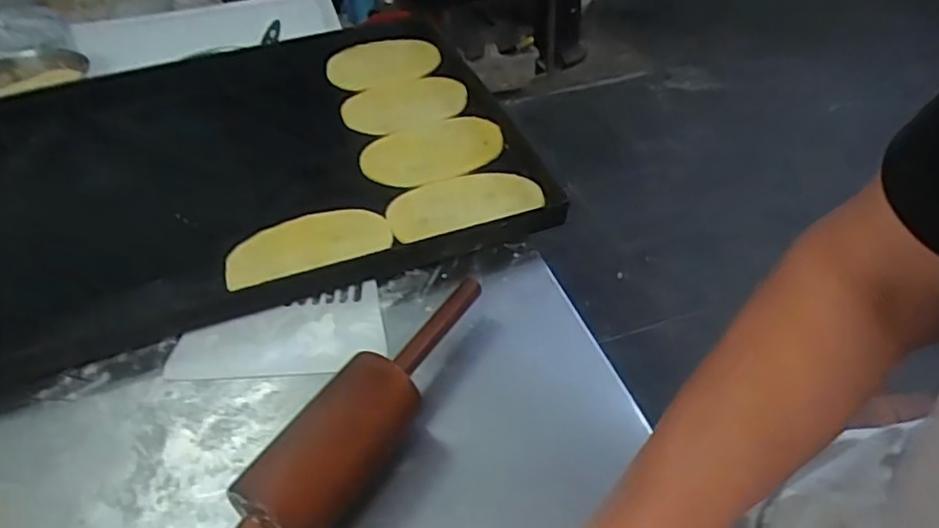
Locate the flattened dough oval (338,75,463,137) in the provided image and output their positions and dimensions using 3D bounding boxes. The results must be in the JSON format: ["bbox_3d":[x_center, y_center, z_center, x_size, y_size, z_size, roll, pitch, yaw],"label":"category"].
[{"bbox_3d":[-0.069,-0.177,0.707,0.138,0.016,0.087,-20,47,-16],"label":"flattened dough oval"}]

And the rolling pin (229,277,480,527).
[{"bbox_3d":[-0.082,0.111,0.395,0.065,0.054,0.311,19,49,22],"label":"rolling pin"}]

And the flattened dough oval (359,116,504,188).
[{"bbox_3d":[-0.037,-0.117,0.645,0.145,0.011,0.080,-20,46,-15],"label":"flattened dough oval"}]

